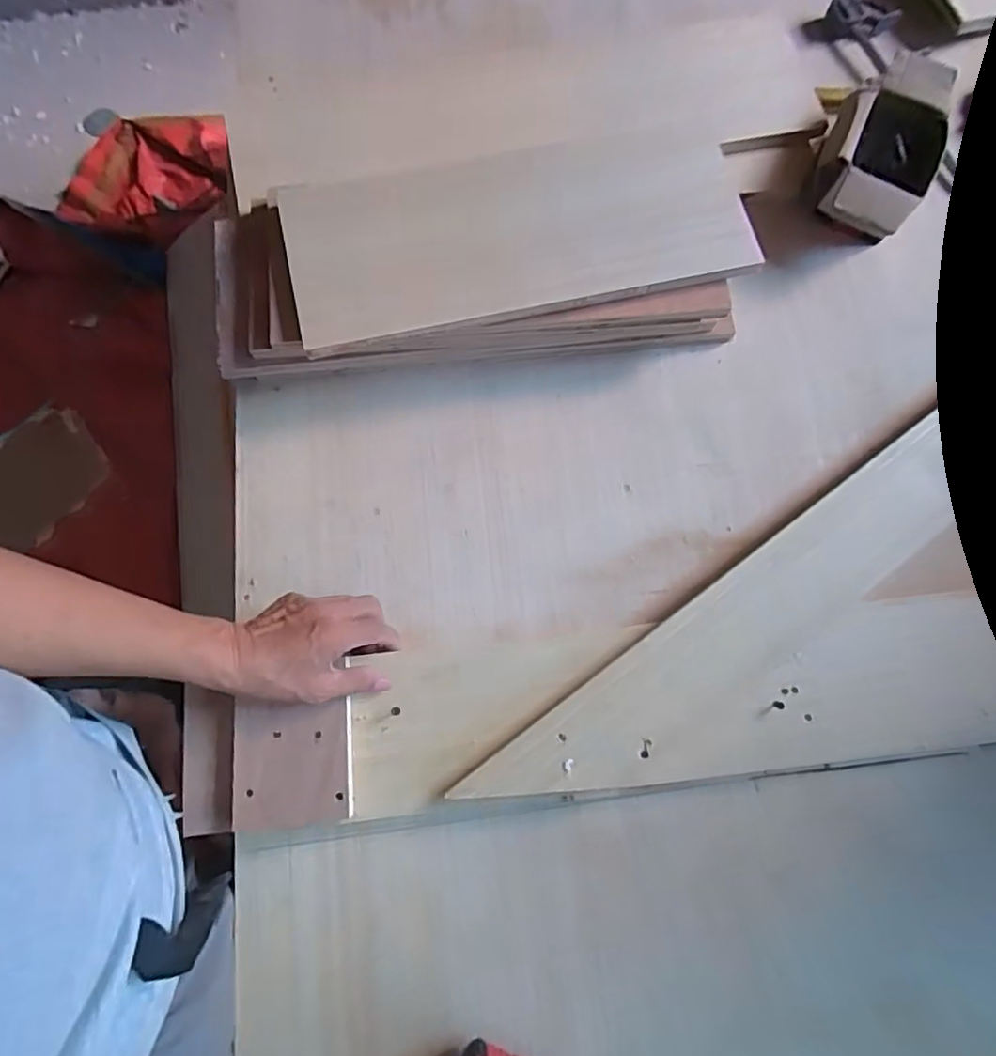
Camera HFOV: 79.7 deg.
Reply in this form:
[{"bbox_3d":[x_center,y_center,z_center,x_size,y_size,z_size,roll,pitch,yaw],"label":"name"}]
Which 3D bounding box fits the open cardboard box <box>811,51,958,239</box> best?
[{"bbox_3d":[0.441,-0.432,0.693,0.124,0.077,0.197,29,76,6],"label":"open cardboard box"}]

